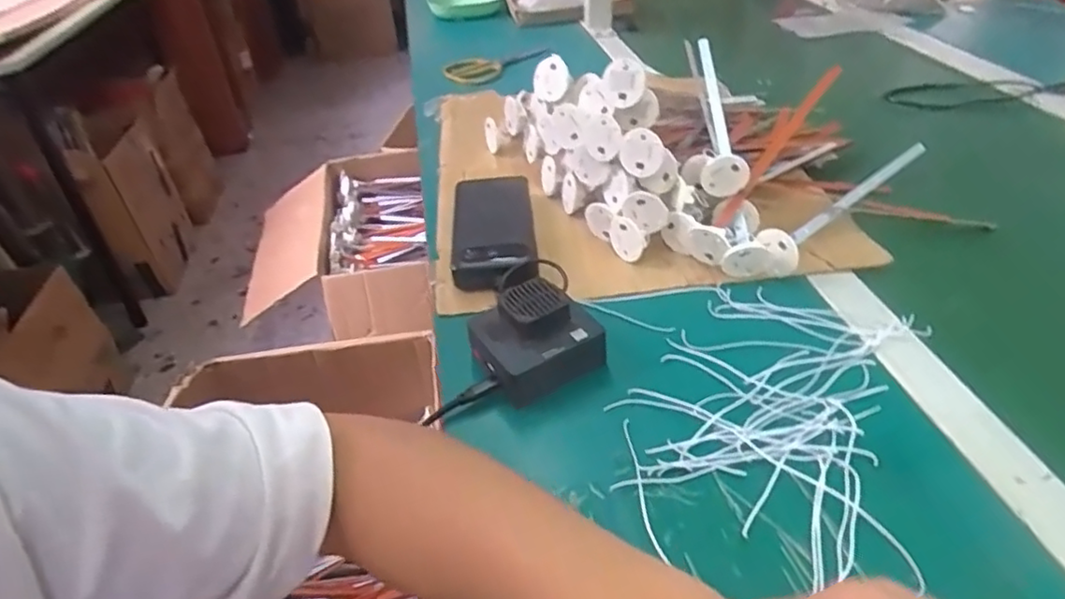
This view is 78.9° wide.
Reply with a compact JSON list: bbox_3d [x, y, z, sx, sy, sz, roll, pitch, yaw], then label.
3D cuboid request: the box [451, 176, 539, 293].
[{"bbox_3d":[-0.036,-0.068,0.580,0.071,0.028,0.169,-5,37,-1],"label":"box"}]

